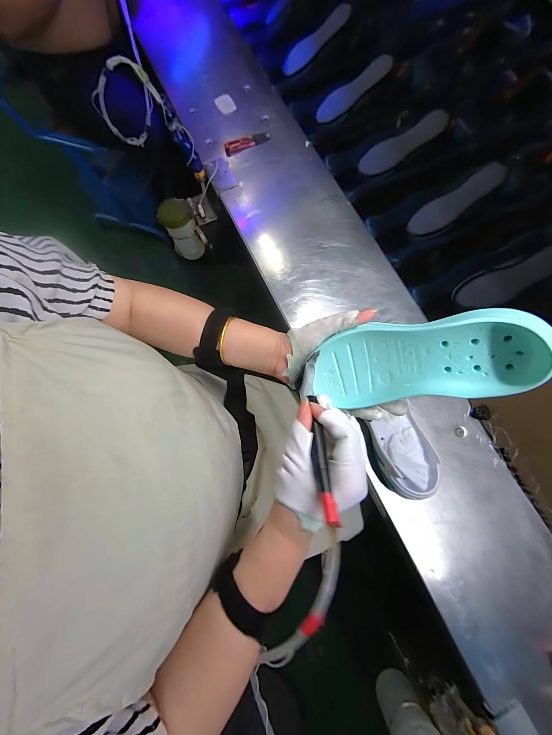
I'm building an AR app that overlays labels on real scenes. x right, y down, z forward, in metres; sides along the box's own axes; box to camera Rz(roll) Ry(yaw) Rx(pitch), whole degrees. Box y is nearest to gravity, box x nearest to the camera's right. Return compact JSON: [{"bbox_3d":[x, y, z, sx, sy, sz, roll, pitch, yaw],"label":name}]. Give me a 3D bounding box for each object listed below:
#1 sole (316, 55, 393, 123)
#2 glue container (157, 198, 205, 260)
[{"bbox_3d":[0.181,-0.663,0.638,0.179,0.031,0.052,-23,76,24],"label":"sole"},{"bbox_3d":[-0.232,-0.337,0.665,0.077,0.133,0.074,-17,76,-4],"label":"glue container"}]

